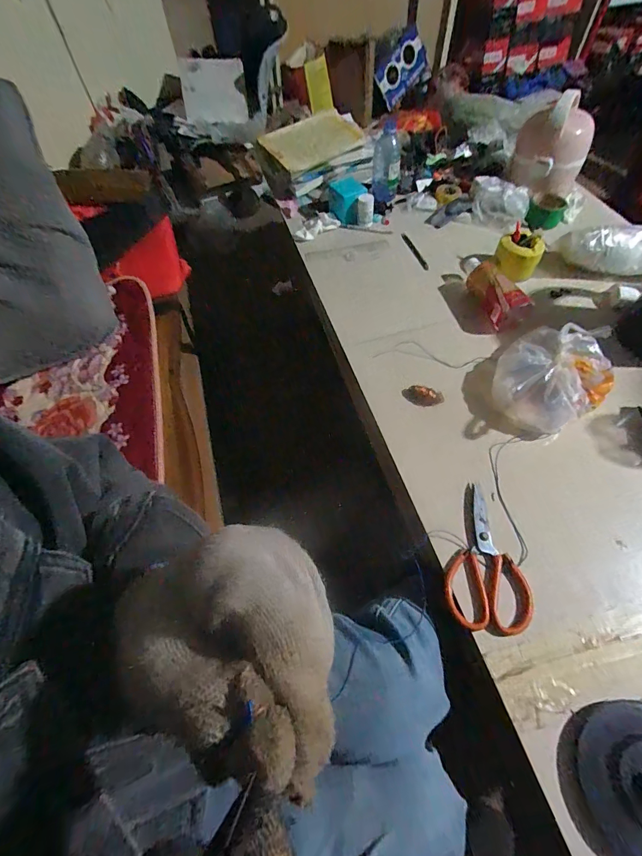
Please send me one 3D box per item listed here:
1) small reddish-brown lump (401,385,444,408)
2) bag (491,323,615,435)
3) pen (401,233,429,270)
[{"bbox_3d":[0.176,-0.055,0.661,0.069,0.023,0.026,26,63,17],"label":"small reddish-brown lump"},{"bbox_3d":[0.380,-0.091,0.626,0.204,0.081,0.163,-34,63,-17],"label":"bag"},{"bbox_3d":[0.221,-0.413,0.889,0.018,0.012,0.133,-16,59,-7],"label":"pen"}]

